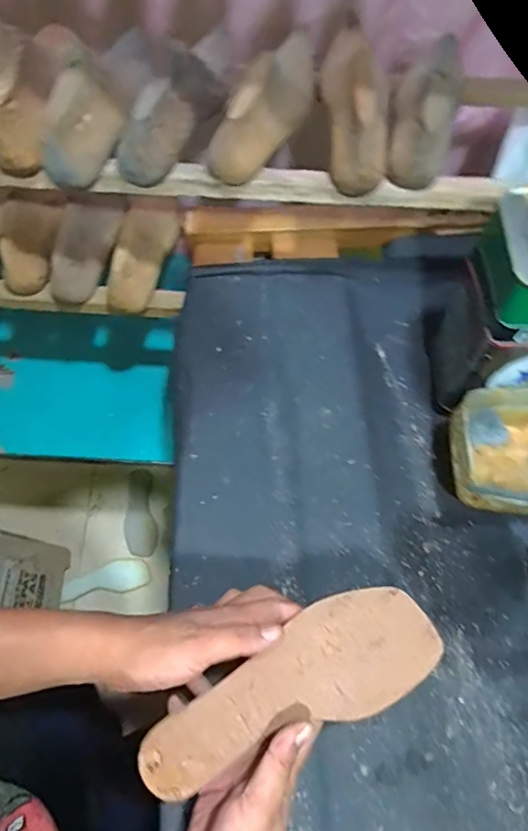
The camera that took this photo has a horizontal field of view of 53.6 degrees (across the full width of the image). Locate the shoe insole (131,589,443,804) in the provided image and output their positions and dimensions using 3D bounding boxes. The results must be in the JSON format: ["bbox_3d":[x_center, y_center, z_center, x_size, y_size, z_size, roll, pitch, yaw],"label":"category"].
[{"bbox_3d":[0.019,0.209,0.399,0.238,0.015,0.081,-27,68,-7],"label":"shoe insole"}]

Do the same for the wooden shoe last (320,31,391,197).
[{"bbox_3d":[0.091,-0.323,0.532,0.063,0.065,0.193,0,65,-2],"label":"wooden shoe last"}]

